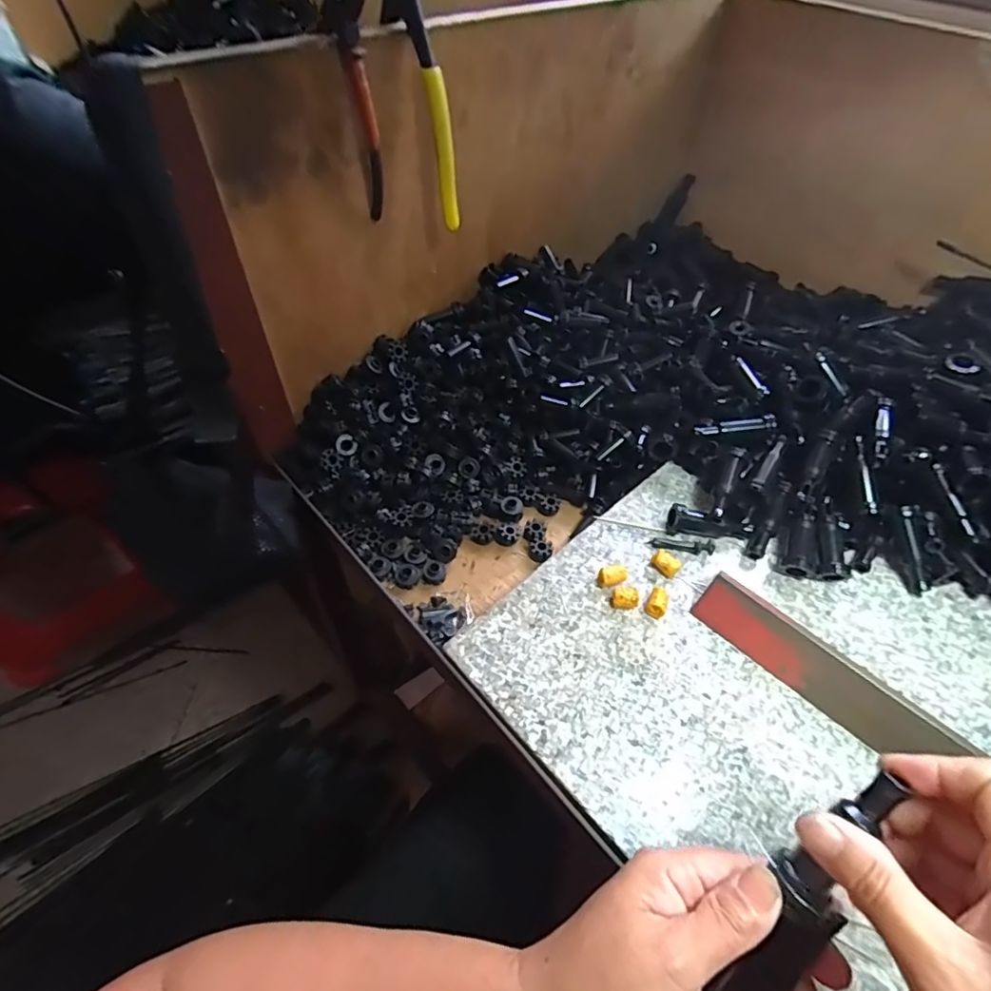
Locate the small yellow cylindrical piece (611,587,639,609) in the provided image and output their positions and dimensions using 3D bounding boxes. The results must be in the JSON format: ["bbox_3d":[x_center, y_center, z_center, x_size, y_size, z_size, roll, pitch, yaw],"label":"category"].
[{"bbox_3d":[0.095,0.076,0.394,0.018,0.012,0.013,8,51,3],"label":"small yellow cylindrical piece"}]

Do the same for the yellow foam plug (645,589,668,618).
[{"bbox_3d":[0.119,0.079,0.393,0.013,0.015,0.018,23,54,14],"label":"yellow foam plug"}]

